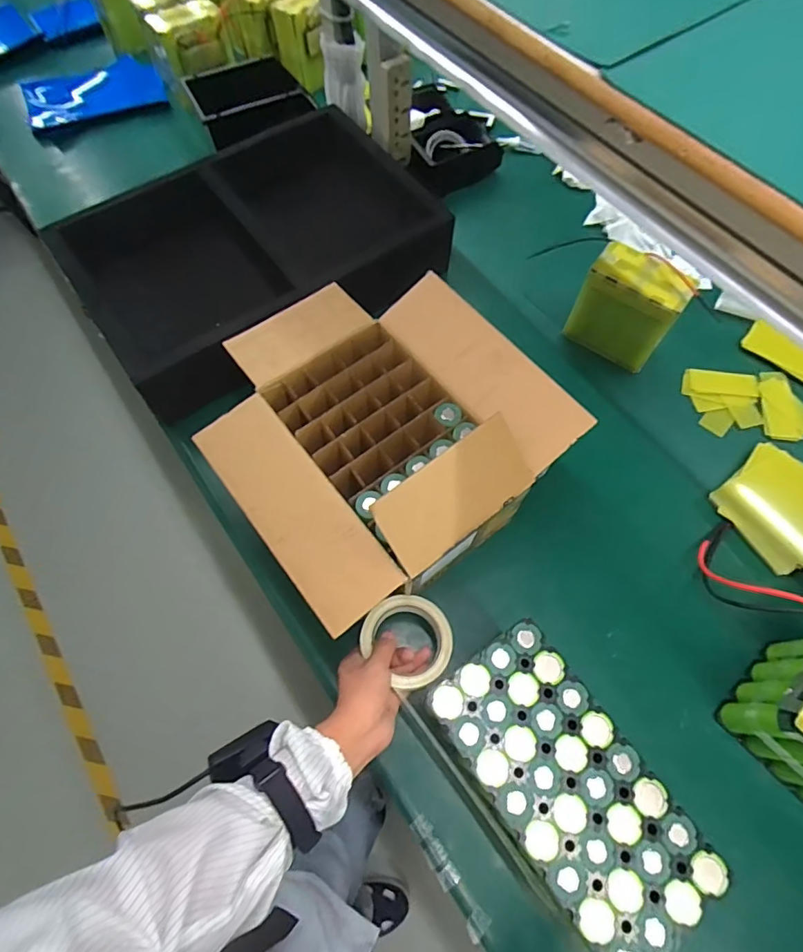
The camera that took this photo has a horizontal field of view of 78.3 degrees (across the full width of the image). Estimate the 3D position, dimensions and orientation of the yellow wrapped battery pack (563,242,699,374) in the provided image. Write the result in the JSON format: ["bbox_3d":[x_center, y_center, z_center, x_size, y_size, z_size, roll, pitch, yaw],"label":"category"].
[{"bbox_3d":[0.353,-0.261,0.774,0.147,0.145,0.077,36,72,15],"label":"yellow wrapped battery pack"}]

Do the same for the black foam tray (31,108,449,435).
[{"bbox_3d":[-0.238,-0.377,0.850,0.561,0.157,0.384,-34,70,-13],"label":"black foam tray"}]

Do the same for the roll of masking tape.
[{"bbox_3d":[0.009,0.186,0.565,0.101,0.017,0.090,40,73,16],"label":"roll of masking tape"}]

